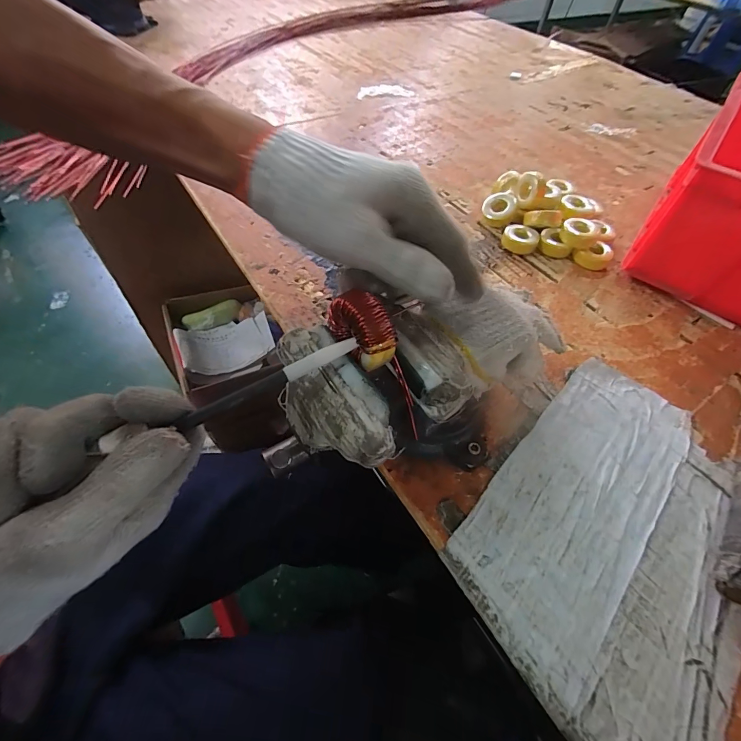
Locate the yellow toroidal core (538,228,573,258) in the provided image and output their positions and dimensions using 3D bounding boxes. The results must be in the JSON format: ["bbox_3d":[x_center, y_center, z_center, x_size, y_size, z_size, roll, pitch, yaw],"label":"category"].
[{"bbox_3d":[0.258,-0.179,0.532,0.043,0.024,0.036,16,54,6],"label":"yellow toroidal core"}]

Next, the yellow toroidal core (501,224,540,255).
[{"bbox_3d":[0.212,-0.186,0.536,0.049,0.023,0.042,32,58,17],"label":"yellow toroidal core"}]

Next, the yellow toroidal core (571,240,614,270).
[{"bbox_3d":[0.307,-0.156,0.520,0.042,0.025,0.038,-17,57,-16],"label":"yellow toroidal core"}]

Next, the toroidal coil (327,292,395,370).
[{"bbox_3d":[-0.006,-0.026,0.235,0.024,0.039,0.045,-31,62,-24],"label":"toroidal coil"}]

